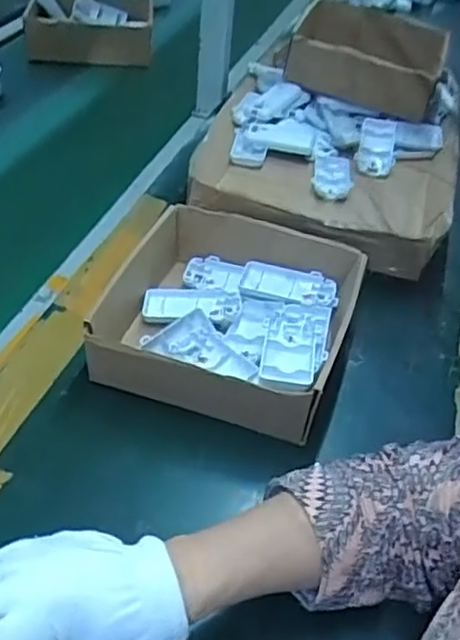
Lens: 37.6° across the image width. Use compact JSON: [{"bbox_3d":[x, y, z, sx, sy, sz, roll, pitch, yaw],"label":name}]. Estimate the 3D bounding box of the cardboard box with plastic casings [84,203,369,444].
[{"bbox_3d":[-0.008,-0.010,0.643,0.232,0.069,0.221,17,44,8],"label":"cardboard box with plastic casings"}]

